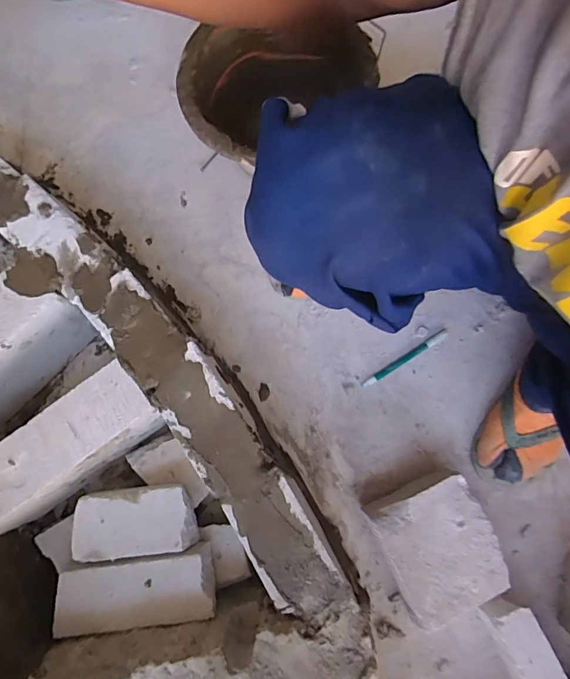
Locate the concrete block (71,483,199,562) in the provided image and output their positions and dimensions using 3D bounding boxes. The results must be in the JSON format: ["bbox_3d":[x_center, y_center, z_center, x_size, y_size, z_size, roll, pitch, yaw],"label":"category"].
[{"bbox_3d":[-0.184,0.224,0.538,0.141,0.043,0.076,-7,78,2],"label":"concrete block"}]

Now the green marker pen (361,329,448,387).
[{"bbox_3d":[0.179,0.029,0.647,0.149,0.007,0.011,-32,79,-5],"label":"green marker pen"}]

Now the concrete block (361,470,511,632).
[{"bbox_3d":[0.190,0.261,0.564,0.129,0.085,0.142,-24,78,-2],"label":"concrete block"}]

